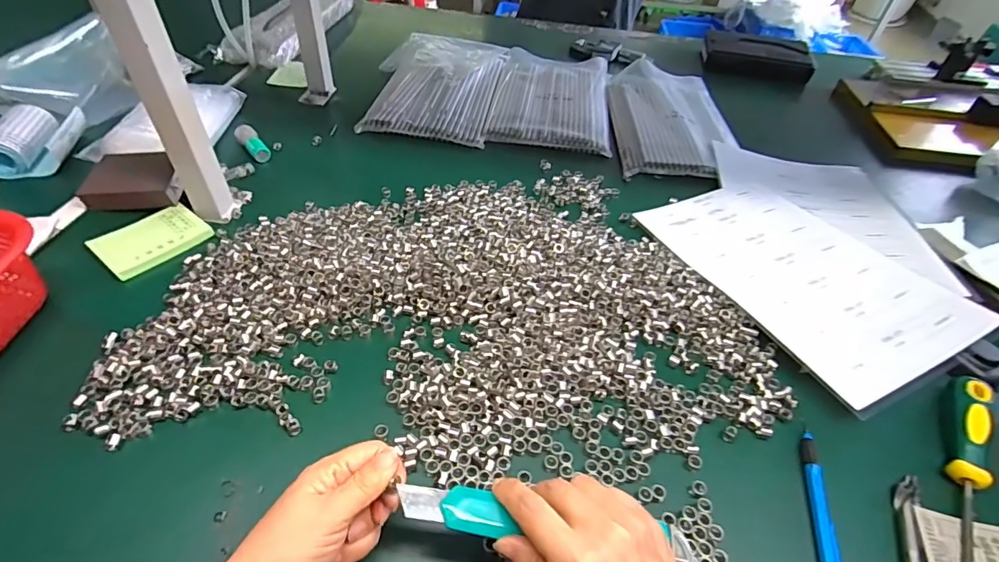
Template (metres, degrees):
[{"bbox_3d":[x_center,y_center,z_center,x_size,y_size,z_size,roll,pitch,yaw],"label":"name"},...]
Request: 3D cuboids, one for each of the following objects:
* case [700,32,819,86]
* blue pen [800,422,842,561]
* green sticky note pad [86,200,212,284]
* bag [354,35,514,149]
[{"bbox_3d":[0.513,-0.450,0.984,0.200,0.055,0.079,11,45,7],"label":"case"},{"bbox_3d":[0.231,0.161,0.352,0.013,0.008,0.118,14,45,10],"label":"blue pen"},{"bbox_3d":[-0.357,-0.043,0.507,0.073,0.009,0.096,30,50,24],"label":"green sticky note pad"},{"bbox_3d":[-0.105,-0.326,0.802,0.205,0.032,0.320,7,44,3],"label":"bag"}]

